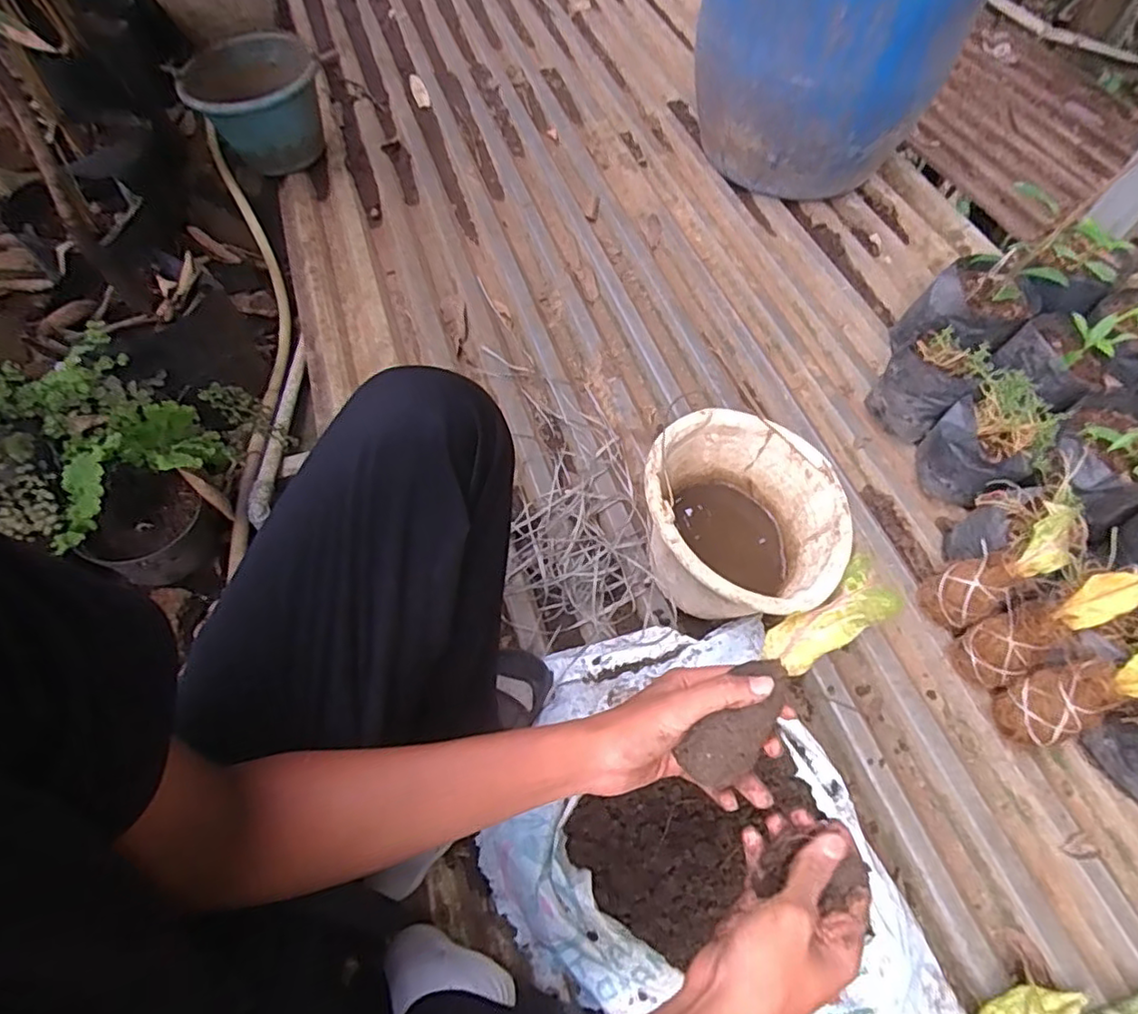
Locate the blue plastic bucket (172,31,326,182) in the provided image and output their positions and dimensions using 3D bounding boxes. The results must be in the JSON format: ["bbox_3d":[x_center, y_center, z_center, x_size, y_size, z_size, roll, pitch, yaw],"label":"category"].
[{"bbox_3d":[-0.608,-0.786,1.233,0.236,0.172,0.240,0,62,0],"label":"blue plastic bucket"}]

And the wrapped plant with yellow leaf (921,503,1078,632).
[{"bbox_3d":[0.531,0.077,0.775,0.070,0.198,0.073,7,46,-49],"label":"wrapped plant with yellow leaf"}]

